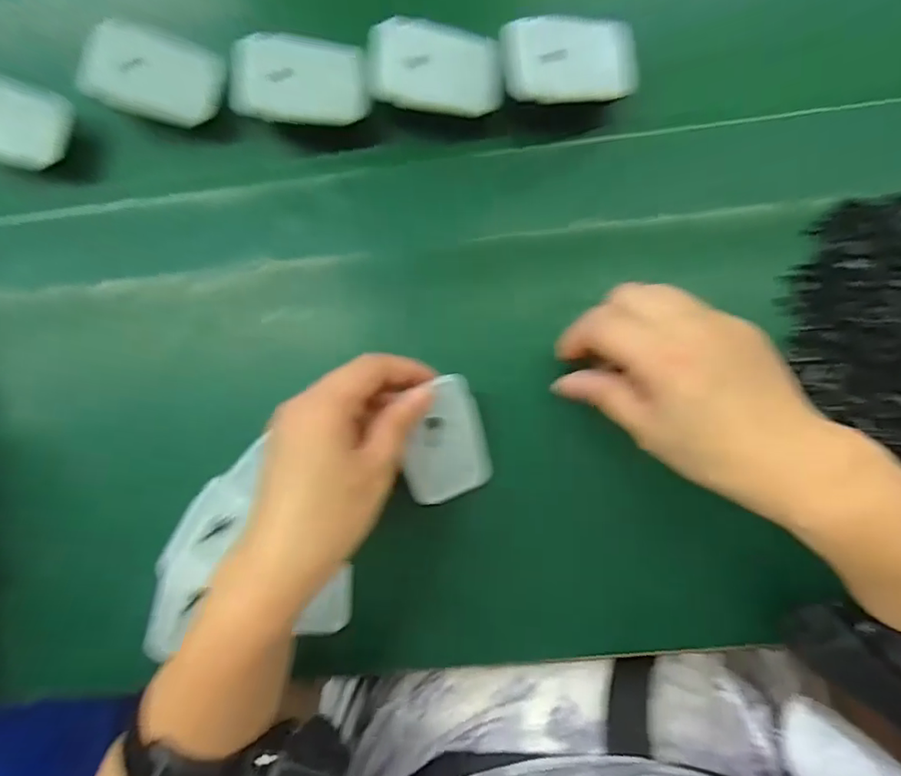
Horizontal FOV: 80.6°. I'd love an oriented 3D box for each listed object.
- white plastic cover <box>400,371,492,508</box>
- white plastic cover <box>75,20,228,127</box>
[{"bbox_3d":[-0.004,0.029,0.294,0.048,0.004,0.068,-19,106,-12],"label":"white plastic cover"},{"bbox_3d":[-0.169,-0.179,0.304,0.069,0.013,0.046,11,100,-17],"label":"white plastic cover"}]

